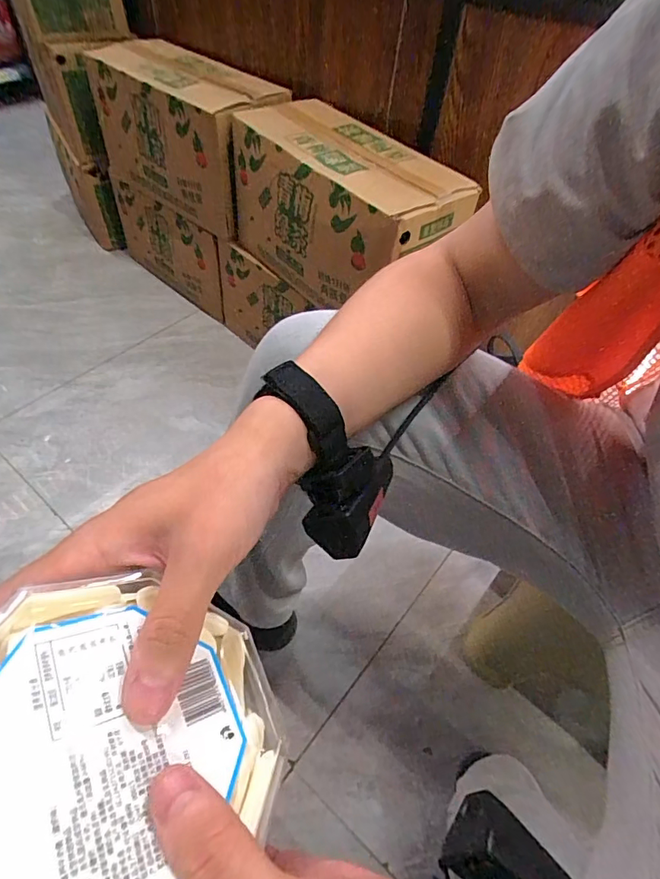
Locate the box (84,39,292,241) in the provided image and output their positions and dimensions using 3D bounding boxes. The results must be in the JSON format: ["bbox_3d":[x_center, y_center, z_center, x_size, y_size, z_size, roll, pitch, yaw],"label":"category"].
[{"bbox_3d":[-0.291,-0.608,0.941,0.175,0.225,0.471,-35,63,-28],"label":"box"}]

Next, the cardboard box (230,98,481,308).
[{"bbox_3d":[0.019,-0.370,0.771,0.192,0.200,0.373,-30,61,-25],"label":"cardboard box"}]

